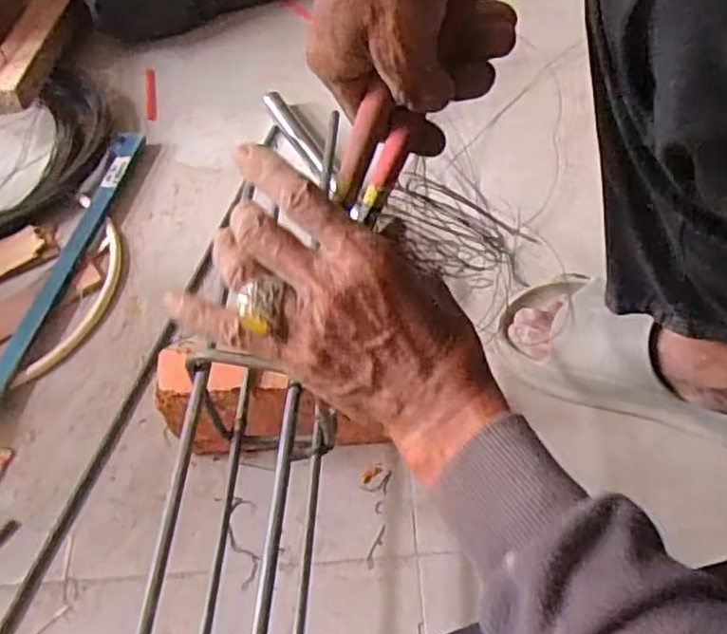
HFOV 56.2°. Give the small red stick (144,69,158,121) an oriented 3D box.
[{"bbox_3d":[-0.270,-0.286,0.867,0.013,0.012,0.092,-11,56,-2],"label":"small red stick"}]

